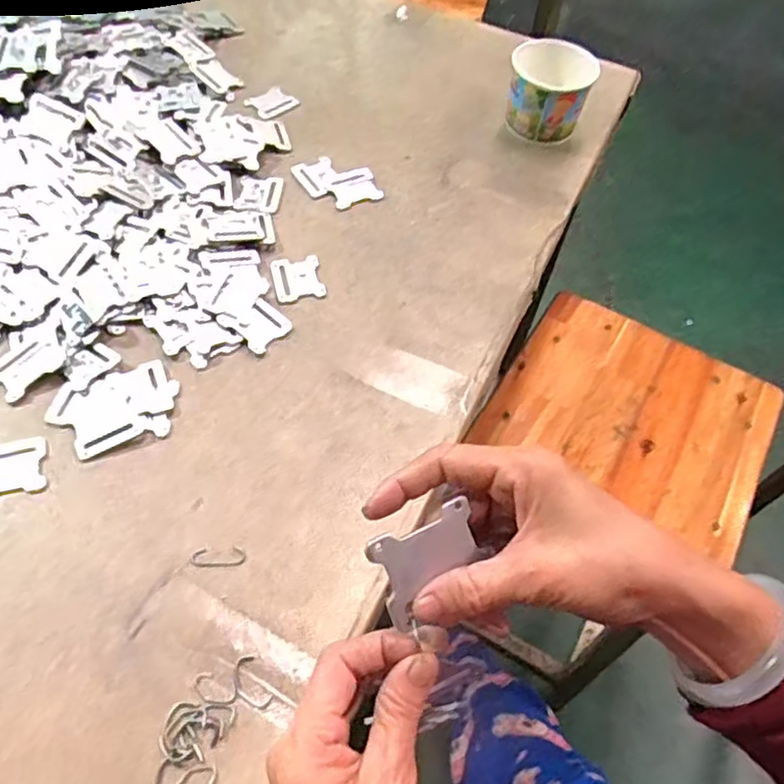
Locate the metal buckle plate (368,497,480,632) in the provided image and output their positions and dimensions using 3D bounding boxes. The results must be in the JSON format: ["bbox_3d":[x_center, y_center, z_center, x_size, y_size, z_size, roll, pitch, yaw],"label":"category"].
[{"bbox_3d":[0.016,0.074,0.280,0.047,0.004,0.040,-24,93,-13],"label":"metal buckle plate"}]

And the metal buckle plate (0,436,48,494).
[{"bbox_3d":[-0.282,0.056,0.478,0.051,0.004,0.045,-10,59,-11],"label":"metal buckle plate"}]

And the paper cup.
[{"bbox_3d":[0.171,-0.328,0.721,0.086,0.086,0.083,2,57,-3],"label":"paper cup"}]

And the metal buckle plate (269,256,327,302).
[{"bbox_3d":[-0.087,-0.106,0.601,0.044,0.004,0.051,-11,59,-11],"label":"metal buckle plate"}]

